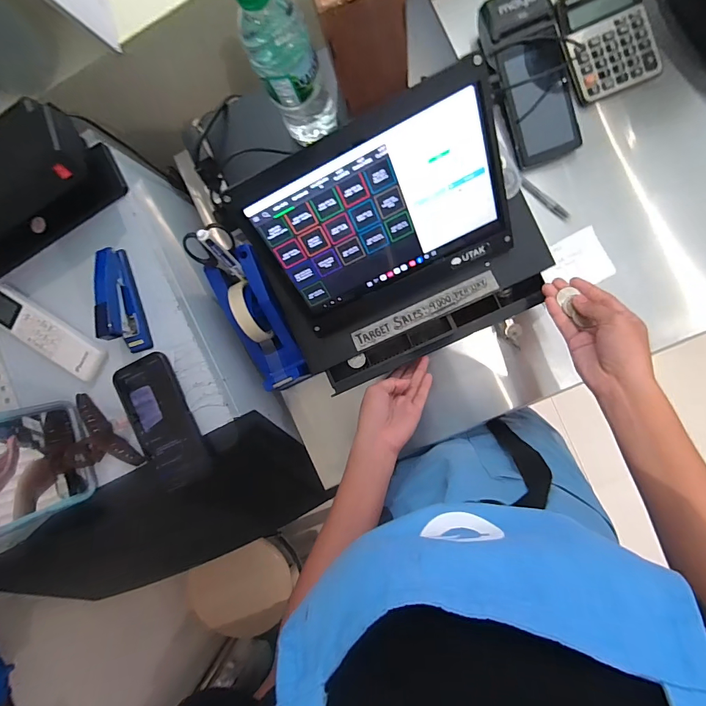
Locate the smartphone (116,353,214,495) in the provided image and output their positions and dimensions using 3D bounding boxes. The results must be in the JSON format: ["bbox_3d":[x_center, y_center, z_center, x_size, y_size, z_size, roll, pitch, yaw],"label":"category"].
[{"bbox_3d":[-0.248,0.090,0.506,0.080,0.010,0.175,-24,89,9],"label":"smartphone"}]

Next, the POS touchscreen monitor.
[{"bbox_3d":[0.029,-0.147,0.430,0.255,0.050,0.205,-24,133,9],"label":"POS touchscreen monitor"}]

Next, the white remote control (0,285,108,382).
[{"bbox_3d":[-0.410,-0.027,0.519,0.175,0.023,0.052,31,97,6],"label":"white remote control"}]

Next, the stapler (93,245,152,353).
[{"bbox_3d":[-0.298,-0.066,0.485,0.029,0.048,0.129,-16,90,9],"label":"stapler"}]

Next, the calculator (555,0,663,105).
[{"bbox_3d":[0.339,-0.421,0.519,0.108,0.022,0.136,-19,90,9],"label":"calculator"}]

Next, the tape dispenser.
[{"bbox_3d":[-0.129,-0.043,0.535,0.076,0.068,0.196,-25,89,9],"label":"tape dispenser"}]

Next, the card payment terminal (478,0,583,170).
[{"bbox_3d":[0.241,-0.368,0.522,0.085,0.046,0.214,-18,90,9],"label":"card payment terminal"}]

